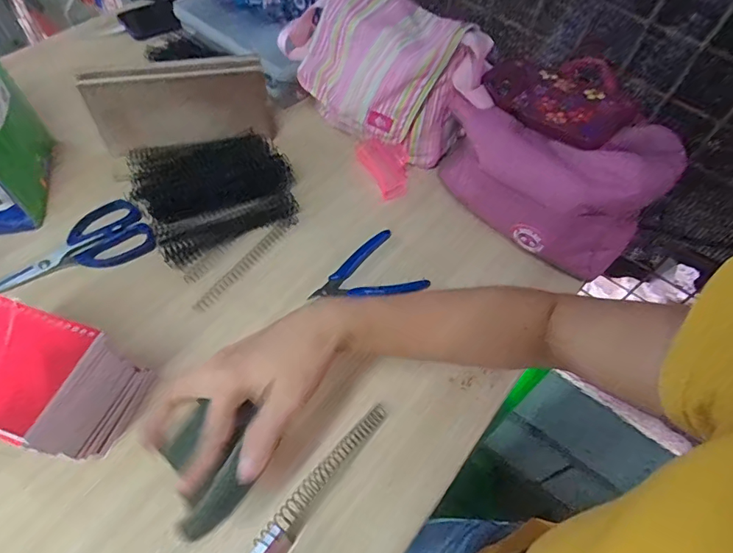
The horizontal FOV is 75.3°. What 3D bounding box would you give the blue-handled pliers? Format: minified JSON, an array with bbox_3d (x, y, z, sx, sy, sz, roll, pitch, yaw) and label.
[{"bbox_3d":[-0.004,0.000,0.511,0.114,0.018,0.085,-24,62,-19],"label":"blue-handled pliers"}]

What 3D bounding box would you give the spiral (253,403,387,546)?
[{"bbox_3d":[-0.034,0.163,0.396,0.015,0.019,0.141,38,61,18],"label":"spiral"}]

